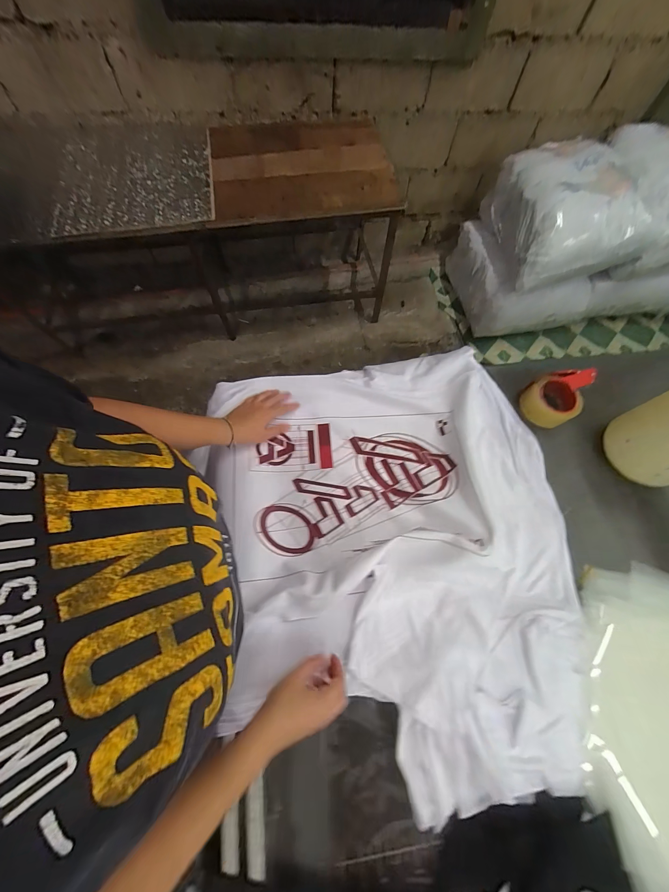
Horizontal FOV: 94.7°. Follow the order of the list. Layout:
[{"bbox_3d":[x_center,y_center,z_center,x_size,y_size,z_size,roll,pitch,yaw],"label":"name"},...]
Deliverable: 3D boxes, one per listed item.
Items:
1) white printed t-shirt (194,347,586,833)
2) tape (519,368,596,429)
[{"bbox_3d":[0.109,0.155,0.553,0.627,0.075,0.730,-10,65,-8],"label":"white printed t-shirt"},{"bbox_3d":[0.499,-0.115,0.684,0.168,0.058,0.108,-33,71,-14],"label":"tape"}]

